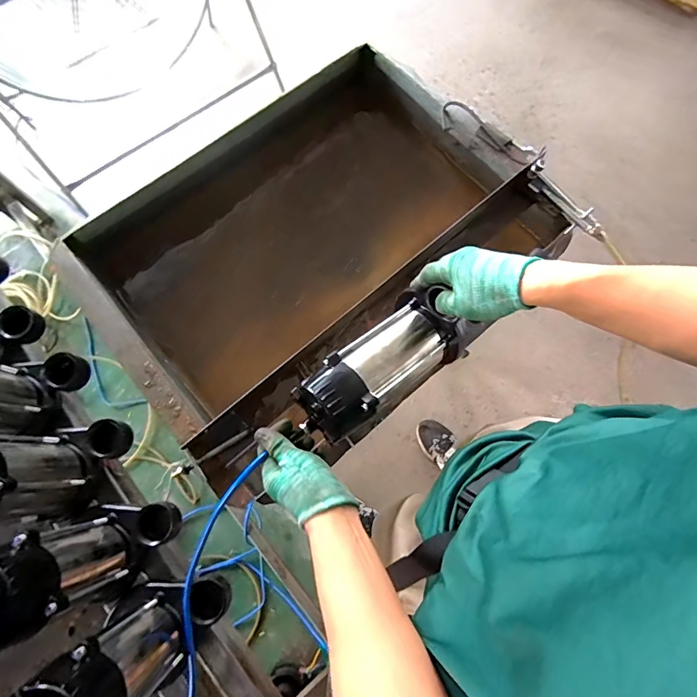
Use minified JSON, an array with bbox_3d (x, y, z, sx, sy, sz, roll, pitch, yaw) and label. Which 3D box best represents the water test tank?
[{"bbox_3d":[-0.039,-0.178,0.795,0.732,0.216,0.593,-37,79,-9],"label":"water test tank"}]

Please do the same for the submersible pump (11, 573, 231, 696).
[{"bbox_3d":[-0.231,0.327,0.459,0.147,0.239,0.102,-36,78,-9],"label":"submersible pump"}]

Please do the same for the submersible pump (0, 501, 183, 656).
[{"bbox_3d":[-0.311,0.234,0.477,0.150,0.228,0.096,-43,80,-10],"label":"submersible pump"}]

